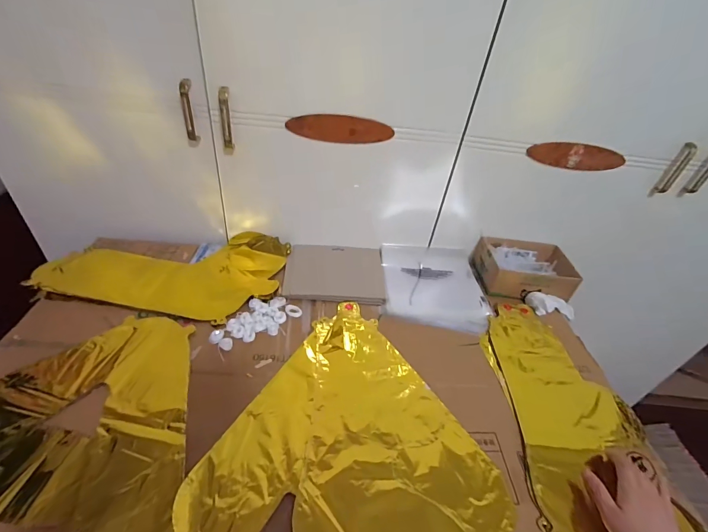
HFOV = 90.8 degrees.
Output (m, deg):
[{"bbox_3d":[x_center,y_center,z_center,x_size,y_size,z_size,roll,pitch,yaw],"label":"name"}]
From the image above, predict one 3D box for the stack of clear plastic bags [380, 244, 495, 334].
[{"bbox_3d":[0.165,0.039,0.737,0.210,0.032,0.221,6,40,-3],"label":"stack of clear plastic bags"}]

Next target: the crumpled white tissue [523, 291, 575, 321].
[{"bbox_3d":[0.415,0.083,0.732,0.120,0.033,0.044,15,37,-13],"label":"crumpled white tissue"}]

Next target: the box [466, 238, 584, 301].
[{"bbox_3d":[0.373,0.005,0.775,0.202,0.067,0.140,10,40,2],"label":"box"}]

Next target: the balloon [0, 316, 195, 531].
[{"bbox_3d":[-0.362,0.191,0.452,0.372,0.013,0.315,8,39,1],"label":"balloon"}]

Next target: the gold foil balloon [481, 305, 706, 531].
[{"bbox_3d":[0.356,0.235,0.569,0.234,0.043,0.421,5,45,-4],"label":"gold foil balloon"}]

